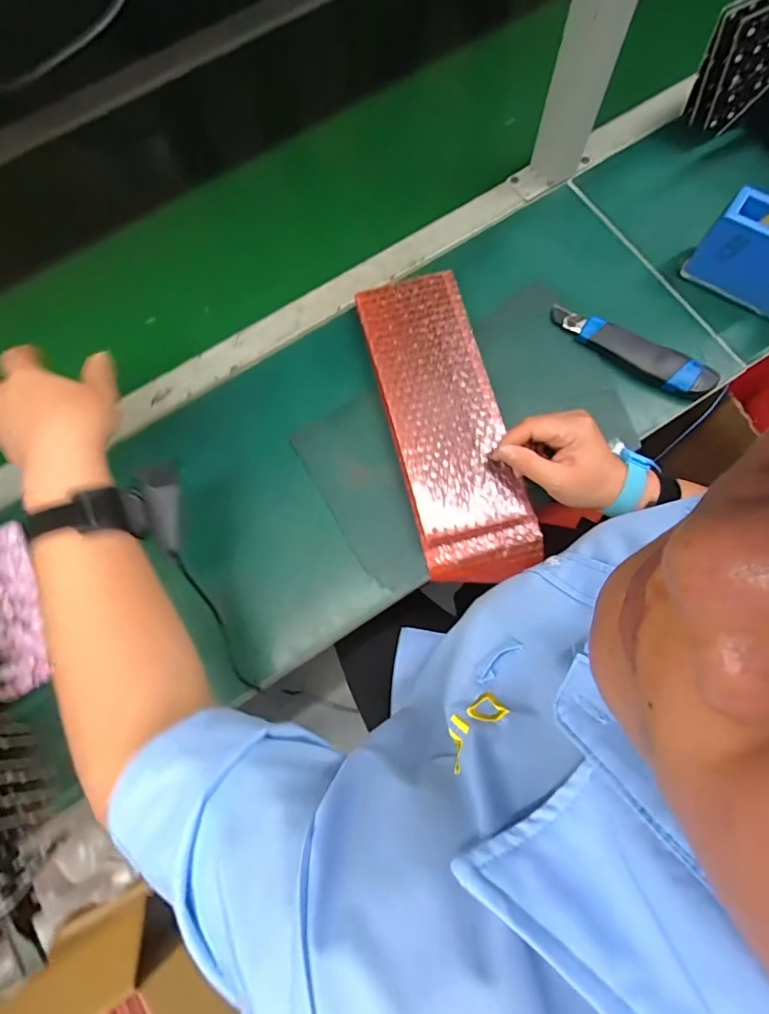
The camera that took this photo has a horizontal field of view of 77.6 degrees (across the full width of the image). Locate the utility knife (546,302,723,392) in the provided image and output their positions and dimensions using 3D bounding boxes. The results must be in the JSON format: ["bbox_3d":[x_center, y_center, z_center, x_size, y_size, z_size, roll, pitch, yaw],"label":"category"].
[{"bbox_3d":[0.257,-0.167,0.499,0.176,0.018,0.035,31,79,9],"label":"utility knife"}]

